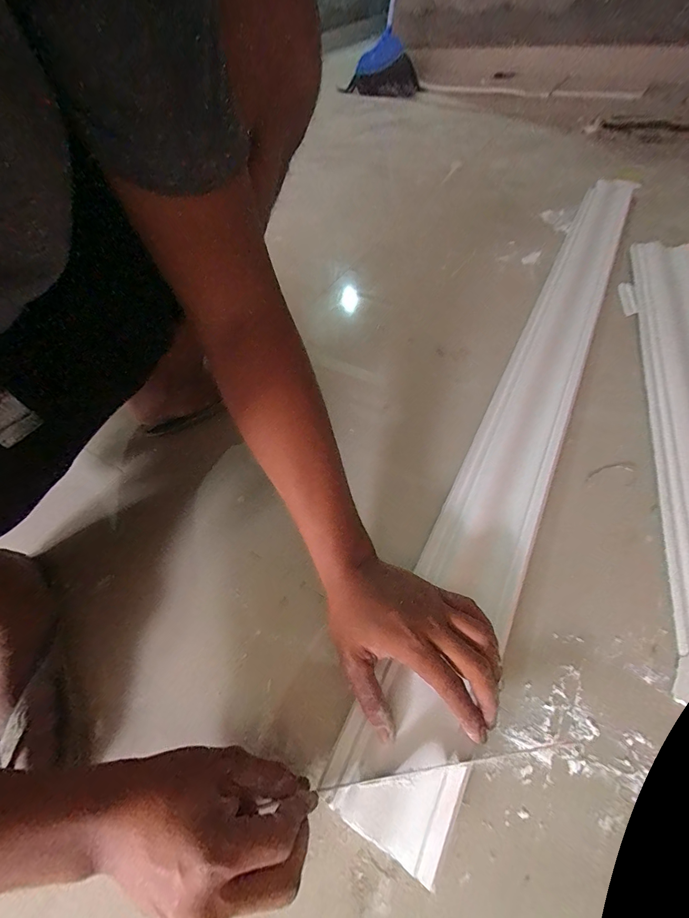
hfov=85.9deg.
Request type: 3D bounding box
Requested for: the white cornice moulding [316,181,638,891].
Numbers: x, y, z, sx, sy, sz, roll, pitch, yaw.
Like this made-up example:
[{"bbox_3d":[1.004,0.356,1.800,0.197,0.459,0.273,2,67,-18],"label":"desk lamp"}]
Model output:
[{"bbox_3d":[0.332,-0.158,0.610,0.096,0.042,1.234,22,52,20],"label":"white cornice moulding"}]

